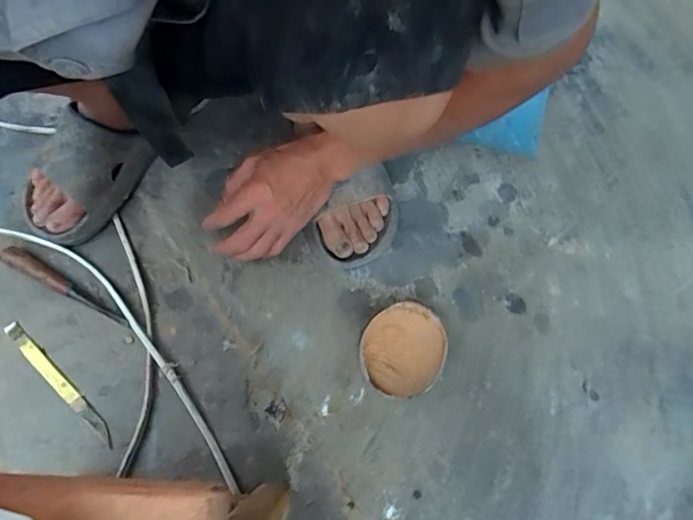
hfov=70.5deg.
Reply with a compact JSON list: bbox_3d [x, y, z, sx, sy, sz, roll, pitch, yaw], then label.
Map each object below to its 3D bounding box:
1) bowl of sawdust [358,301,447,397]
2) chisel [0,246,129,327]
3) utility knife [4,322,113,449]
[{"bbox_3d":[0.061,0.098,0.534,0.088,0.033,0.098,23,70,8],"label":"bowl of sawdust"},{"bbox_3d":[-0.325,0.030,0.564,0.170,0.027,0.024,27,71,10],"label":"chisel"},{"bbox_3d":[-0.315,0.133,0.534,0.181,0.006,0.019,41,74,14],"label":"utility knife"}]

